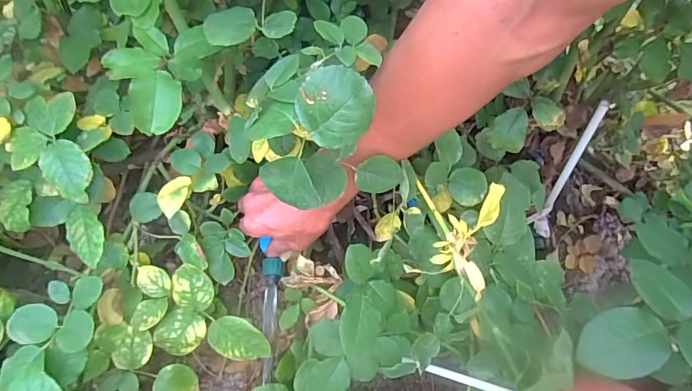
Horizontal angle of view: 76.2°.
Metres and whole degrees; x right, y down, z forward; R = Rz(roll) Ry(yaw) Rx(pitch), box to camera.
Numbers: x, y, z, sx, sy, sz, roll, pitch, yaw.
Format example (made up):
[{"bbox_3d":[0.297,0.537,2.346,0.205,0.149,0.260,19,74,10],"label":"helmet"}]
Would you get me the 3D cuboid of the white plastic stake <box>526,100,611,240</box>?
[{"bbox_3d":[0.238,-0.024,0.473,0.015,0.176,0.025,-30,53,-32],"label":"white plastic stake"}]

